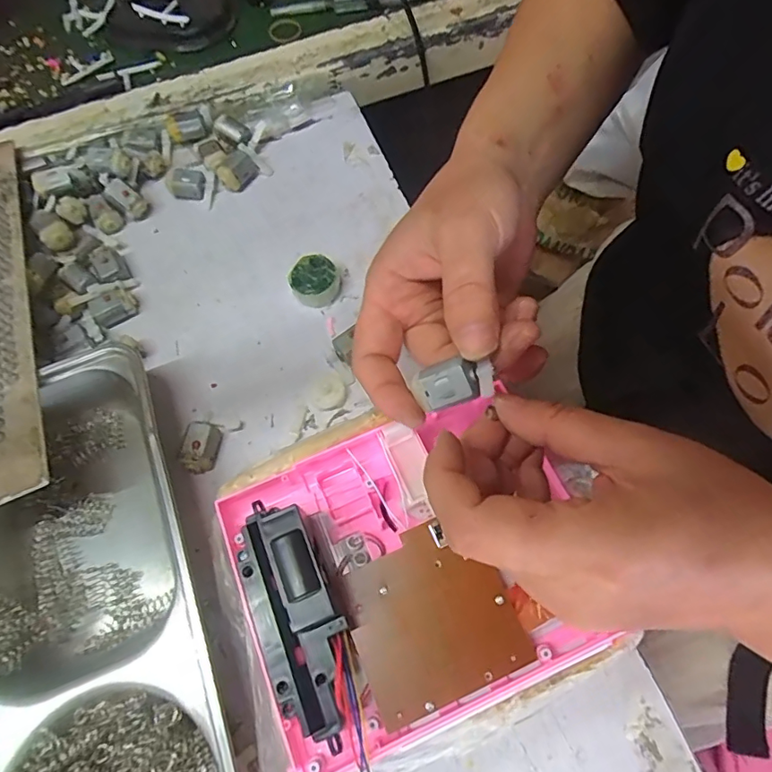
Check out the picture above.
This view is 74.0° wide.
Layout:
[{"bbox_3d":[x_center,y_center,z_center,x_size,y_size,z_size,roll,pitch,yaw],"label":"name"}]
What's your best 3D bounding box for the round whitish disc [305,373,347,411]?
[{"bbox_3d":[-0.038,0.003,0.324,0.024,0.007,0.025,-30,68,-11],"label":"round whitish disc"}]

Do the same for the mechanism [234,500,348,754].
[{"bbox_3d":[-0.041,0.100,0.225,0.039,0.031,0.098,-25,67,-8],"label":"mechanism"}]

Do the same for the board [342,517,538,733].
[{"bbox_3d":[0.020,0.105,0.236,0.071,0.006,0.071,-23,67,-7],"label":"board"}]

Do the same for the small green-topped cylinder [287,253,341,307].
[{"bbox_3d":[-0.049,-0.072,0.352,0.033,0.020,0.035,-1,66,1],"label":"small green-topped cylinder"}]

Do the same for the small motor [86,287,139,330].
[{"bbox_3d":[-0.188,-0.055,0.353,0.027,0.014,0.020,-35,69,-13],"label":"small motor"}]

